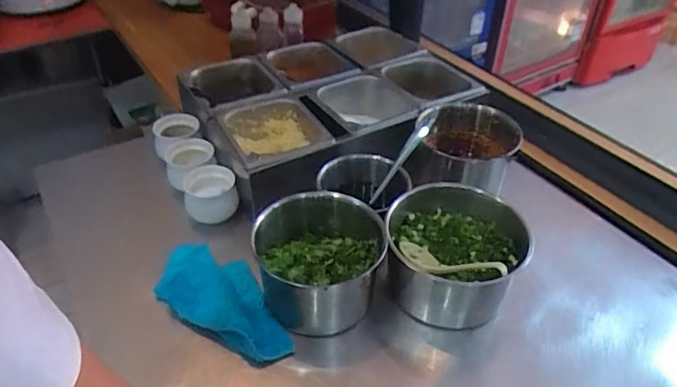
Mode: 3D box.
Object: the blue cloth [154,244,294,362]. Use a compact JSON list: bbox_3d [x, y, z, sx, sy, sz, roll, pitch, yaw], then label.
[{"bbox_3d":[-0.157,0.147,0.731,0.231,0.033,0.109,21,42,21],"label":"blue cloth"}]

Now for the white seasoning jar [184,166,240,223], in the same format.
[{"bbox_3d":[-0.214,0.005,0.876,0.085,0.079,0.081,0,41,0],"label":"white seasoning jar"}]

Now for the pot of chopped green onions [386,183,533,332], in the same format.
[{"bbox_3d":[0.161,0.087,0.745,0.183,0.114,0.185,0,41,0],"label":"pot of chopped green onions"}]

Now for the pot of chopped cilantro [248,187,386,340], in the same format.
[{"bbox_3d":[-0.030,0.097,0.730,0.174,0.130,0.162,0,41,0],"label":"pot of chopped cilantro"}]

